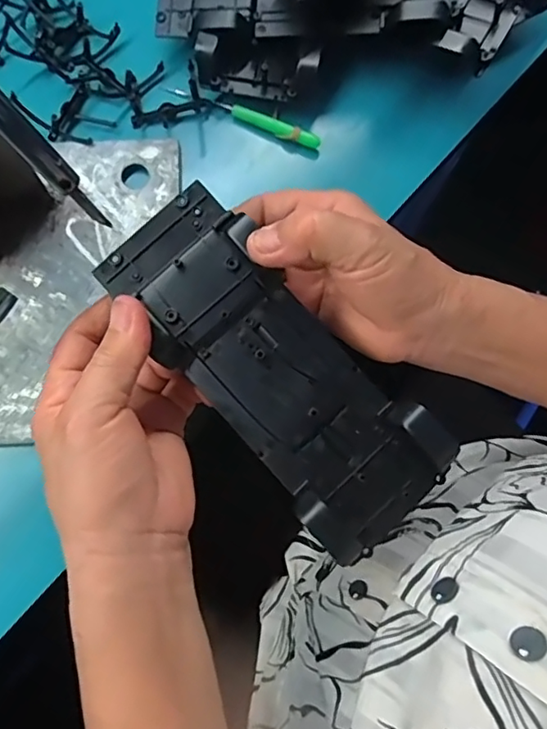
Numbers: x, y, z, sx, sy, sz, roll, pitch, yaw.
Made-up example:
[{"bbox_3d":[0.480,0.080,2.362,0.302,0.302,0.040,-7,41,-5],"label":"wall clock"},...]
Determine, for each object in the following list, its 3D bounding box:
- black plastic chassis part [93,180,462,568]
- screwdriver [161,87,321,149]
[{"bbox_3d":[0.000,0.002,0.277,0.074,0.021,0.190,-41,87,-10],"label":"black plastic chassis part"},{"bbox_3d":[-0.022,-0.170,0.376,0.113,0.011,0.011,24,76,4],"label":"screwdriver"}]

